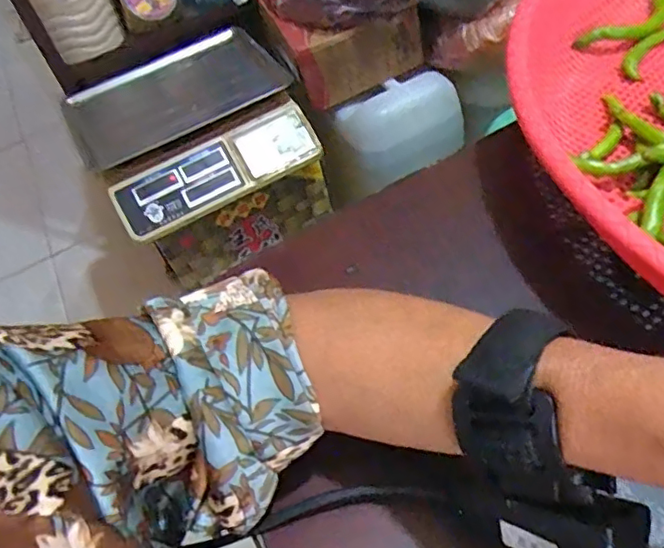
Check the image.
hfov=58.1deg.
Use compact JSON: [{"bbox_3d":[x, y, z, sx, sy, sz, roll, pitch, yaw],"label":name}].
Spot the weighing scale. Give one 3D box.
[{"bbox_3d":[-0.236,-0.254,0.987,0.330,0.111,0.344,-27,51,-9],"label":"weighing scale"}]

